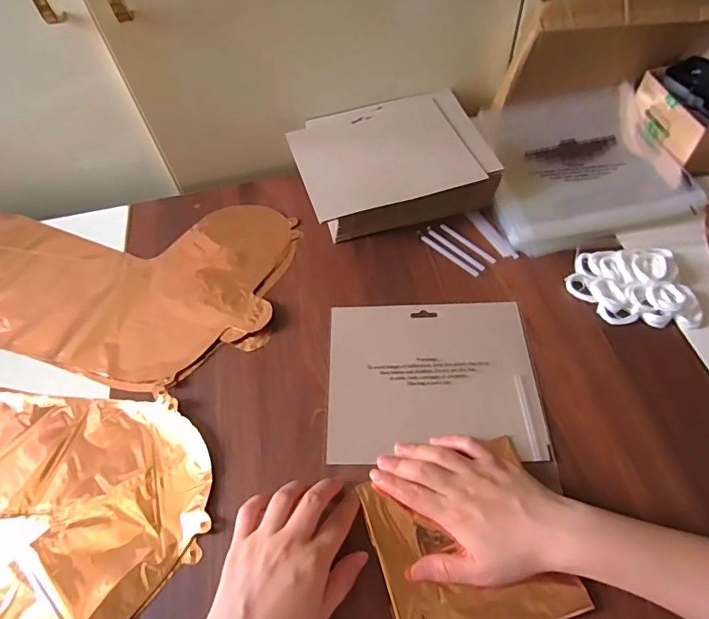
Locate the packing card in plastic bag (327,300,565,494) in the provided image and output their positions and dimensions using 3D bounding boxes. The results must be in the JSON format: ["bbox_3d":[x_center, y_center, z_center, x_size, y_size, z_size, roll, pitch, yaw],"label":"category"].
[{"bbox_3d":[0.074,0.065,0.451,0.194,0.005,0.169,-1,56,4],"label":"packing card in plastic bag"}]

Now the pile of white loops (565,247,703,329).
[{"bbox_3d":[0.285,-0.027,0.485,0.115,0.025,0.088,1,56,6],"label":"pile of white loops"}]

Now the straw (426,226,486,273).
[{"bbox_3d":[0.115,-0.071,0.540,0.009,0.004,0.087,-36,61,-18],"label":"straw"}]

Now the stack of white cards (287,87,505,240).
[{"bbox_3d":[0.046,-0.173,0.578,0.218,0.065,0.193,-14,56,-5],"label":"stack of white cards"}]

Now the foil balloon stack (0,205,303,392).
[{"bbox_3d":[-0.296,-0.037,0.548,0.425,0.010,0.238,6,57,9],"label":"foil balloon stack"}]

